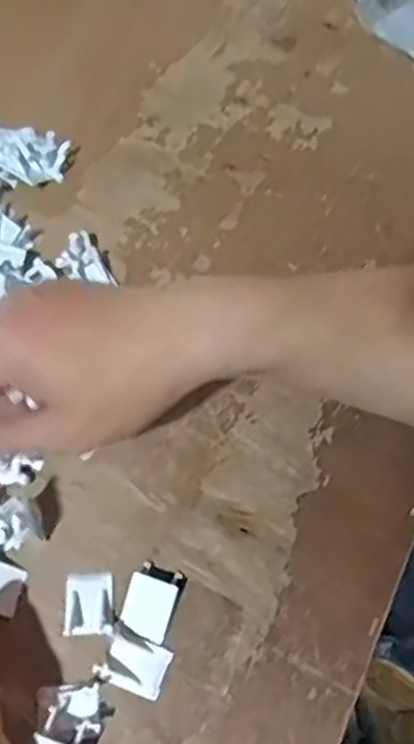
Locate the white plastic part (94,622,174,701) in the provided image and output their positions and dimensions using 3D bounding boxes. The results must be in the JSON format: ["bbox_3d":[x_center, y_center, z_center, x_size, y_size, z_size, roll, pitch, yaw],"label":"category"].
[{"bbox_3d":[-0.035,0.142,0.348,0.032,0.004,0.025,25,66,11],"label":"white plastic part"}]

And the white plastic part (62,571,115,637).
[{"bbox_3d":[-0.059,0.117,0.361,0.024,0.007,0.031,-2,64,-2],"label":"white plastic part"}]

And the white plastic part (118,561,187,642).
[{"bbox_3d":[-0.027,0.113,0.358,0.026,0.013,0.034,21,65,9],"label":"white plastic part"}]

